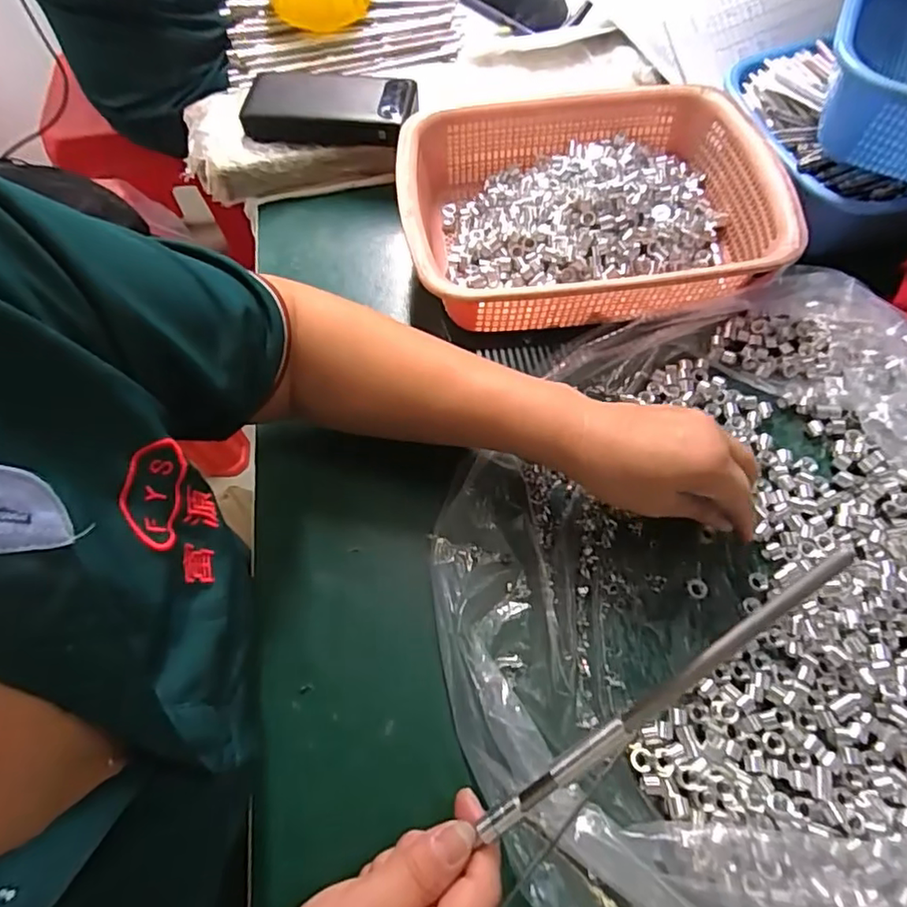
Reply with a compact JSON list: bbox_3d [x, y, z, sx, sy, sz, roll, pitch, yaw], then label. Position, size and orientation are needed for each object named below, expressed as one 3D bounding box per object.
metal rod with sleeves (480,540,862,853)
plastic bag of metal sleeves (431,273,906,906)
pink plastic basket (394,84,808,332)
[{"bbox_3d":[0.084,0.109,0.249,0.202,0.007,0.009,-45,68,14],"label":"metal rod with sleeves"},{"bbox_3d":[0.220,0.094,0.339,0.440,0.073,0.445,-42,70,-16],"label":"plastic bag of metal sleeves"},{"bbox_3d":[0.110,-0.200,0.480,0.288,0.071,0.211,-8,65,-1],"label":"pink plastic basket"}]

